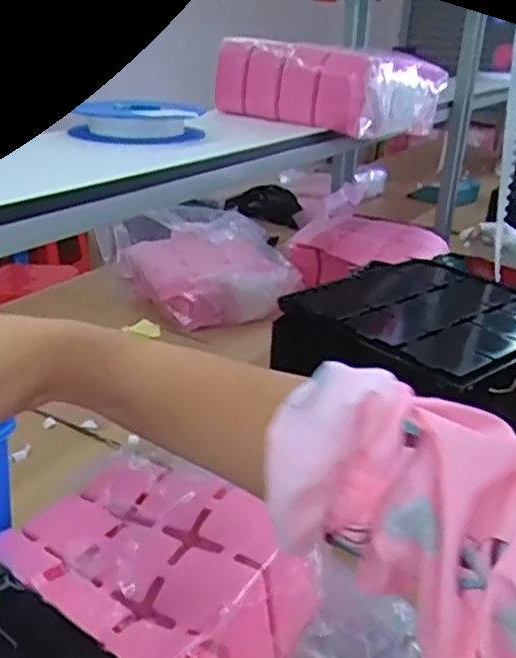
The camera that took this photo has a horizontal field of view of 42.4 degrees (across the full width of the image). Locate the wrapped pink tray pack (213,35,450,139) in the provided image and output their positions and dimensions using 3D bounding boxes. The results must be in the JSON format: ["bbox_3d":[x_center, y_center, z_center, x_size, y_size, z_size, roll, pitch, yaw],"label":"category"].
[{"bbox_3d":[0.143,-0.462,1.260,0.348,0.131,0.280,23,31,37],"label":"wrapped pink tray pack"}]

